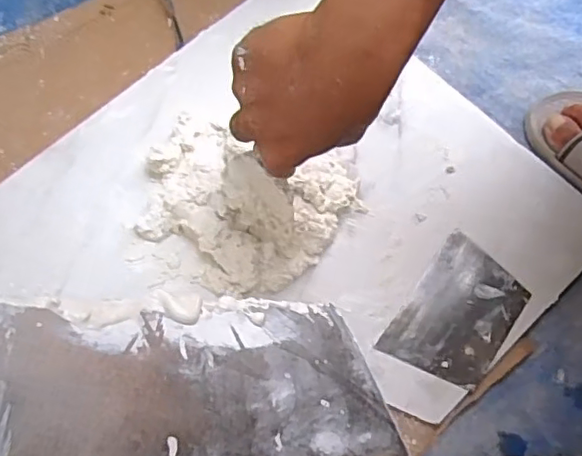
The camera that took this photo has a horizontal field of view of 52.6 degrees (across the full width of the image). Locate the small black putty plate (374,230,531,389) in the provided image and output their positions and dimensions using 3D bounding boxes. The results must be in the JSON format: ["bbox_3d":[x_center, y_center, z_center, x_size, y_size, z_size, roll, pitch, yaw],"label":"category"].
[{"bbox_3d":[0.164,0.085,0.573,0.096,0.004,0.139,34,77,13],"label":"small black putty plate"}]

